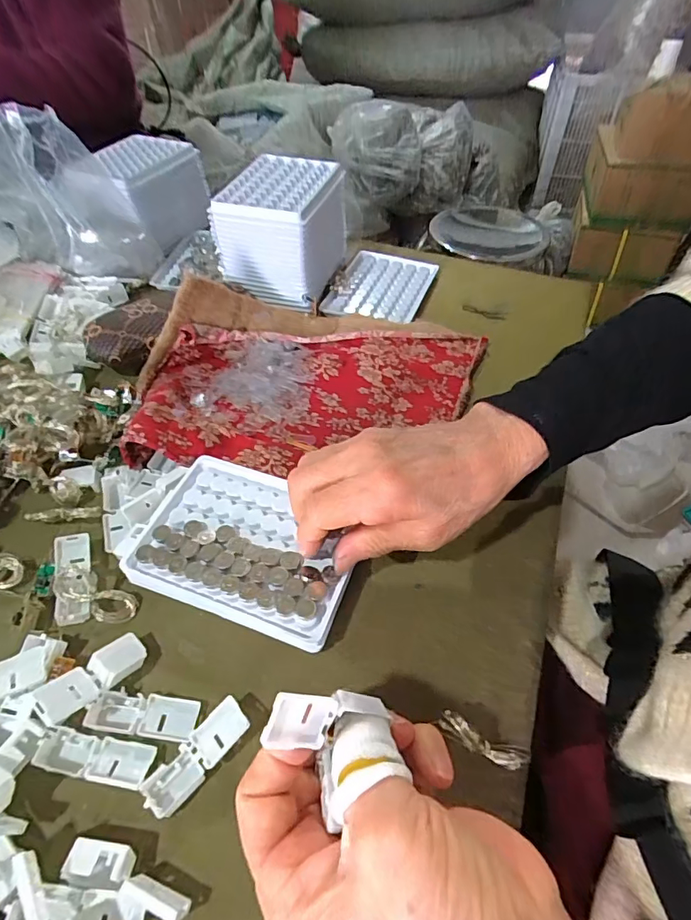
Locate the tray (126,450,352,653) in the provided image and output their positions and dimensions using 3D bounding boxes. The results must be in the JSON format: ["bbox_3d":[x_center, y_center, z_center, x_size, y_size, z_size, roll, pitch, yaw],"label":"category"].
[{"bbox_3d":[-0.060,0.050,0.302,0.134,0.019,0.093,19,52,11],"label":"tray"}]

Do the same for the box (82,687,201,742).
[{"bbox_3d":[-0.106,0.133,0.252,0.056,0.009,0.020,6,50,4],"label":"box"}]

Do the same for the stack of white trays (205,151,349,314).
[{"bbox_3d":[-0.060,-0.234,0.487,0.099,0.087,0.121,15,51,11],"label":"stack of white trays"}]

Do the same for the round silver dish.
[{"bbox_3d":[0.328,-0.543,1.143,0.240,0.053,0.206,-7,50,-7],"label":"round silver dish"}]

